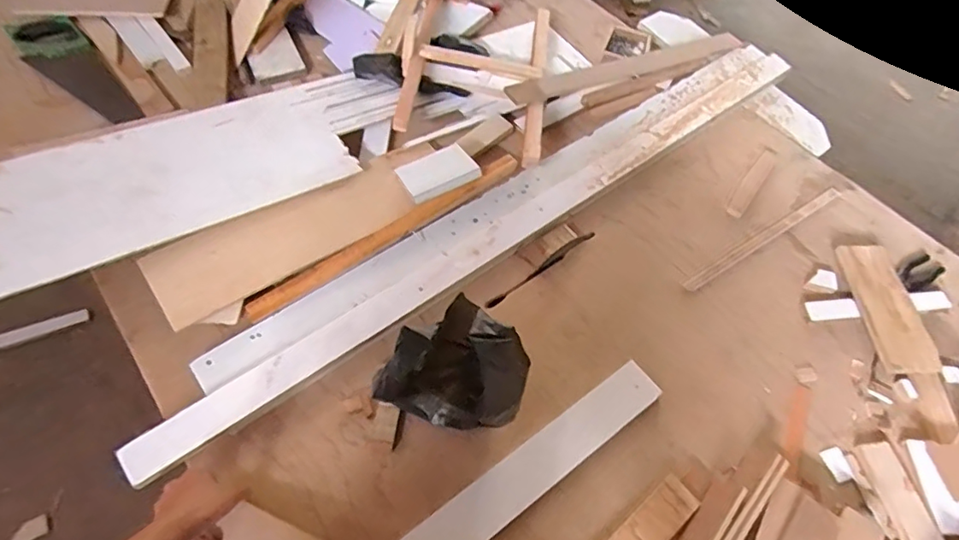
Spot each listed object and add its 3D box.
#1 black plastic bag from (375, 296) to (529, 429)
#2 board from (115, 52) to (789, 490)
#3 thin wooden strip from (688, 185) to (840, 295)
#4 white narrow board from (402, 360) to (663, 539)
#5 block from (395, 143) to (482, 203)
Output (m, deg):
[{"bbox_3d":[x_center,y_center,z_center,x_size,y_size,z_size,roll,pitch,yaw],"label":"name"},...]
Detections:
[{"bbox_3d":[-0.018,0.137,0.682,0.138,0.186,0.170,31,60,16],"label":"black plastic bag"},{"bbox_3d":[0.107,-0.095,0.926,1.355,0.024,0.060,-33,65,-23],"label":"board"},{"bbox_3d":[0.510,-0.060,0.969,0.399,0.012,0.025,-28,63,-20],"label":"thin wooden strip"},{"bbox_3d":[0.072,0.262,0.718,0.428,0.007,0.065,-31,64,-22],"label":"white narrow board"},{"bbox_3d":[-0.072,-0.170,0.935,0.123,0.014,0.097,-29,56,-8],"label":"block"}]

